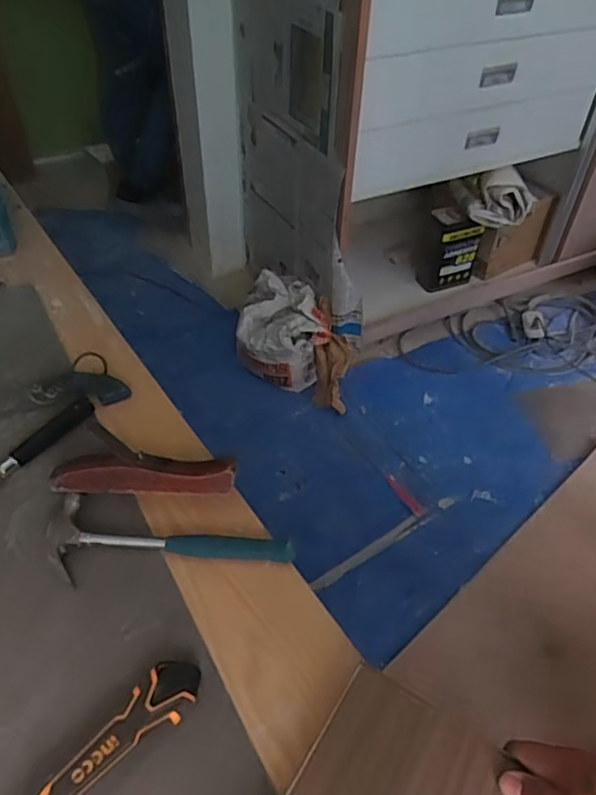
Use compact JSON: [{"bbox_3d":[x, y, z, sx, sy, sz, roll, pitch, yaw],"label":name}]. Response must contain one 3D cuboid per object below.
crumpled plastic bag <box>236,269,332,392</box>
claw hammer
[{"bbox_3d":[-0.041,-0.182,1.643,0.262,0.236,0.201,16,46,14],"label":"crumpled plastic bag"},{"bbox_3d":[-0.131,0.157,0.581,0.244,0.021,0.084,8,45,6],"label":"claw hammer"}]

